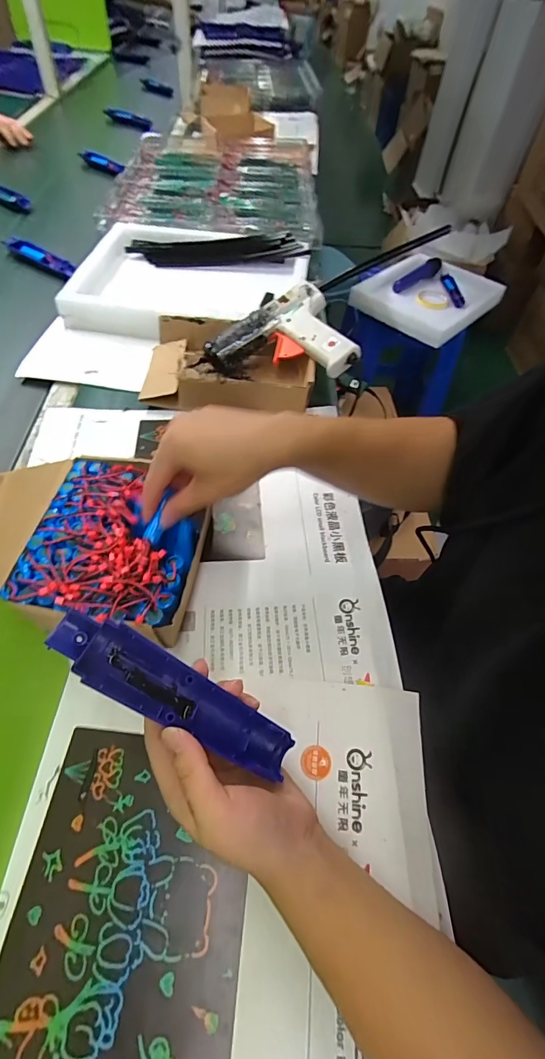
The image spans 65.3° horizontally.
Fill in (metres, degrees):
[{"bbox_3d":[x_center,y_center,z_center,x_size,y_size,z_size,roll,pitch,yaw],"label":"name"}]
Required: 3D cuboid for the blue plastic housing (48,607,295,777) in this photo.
[{"bbox_3d":[-0.061,0.106,0.272,0.167,0.020,0.037,35,57,-12],"label":"blue plastic housing"}]

